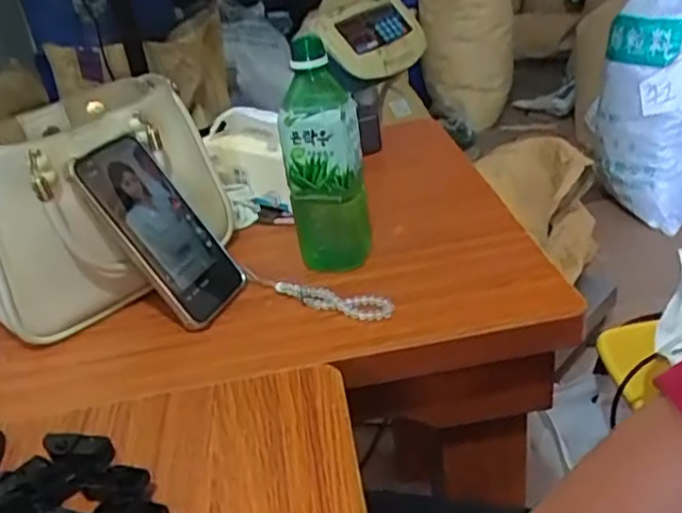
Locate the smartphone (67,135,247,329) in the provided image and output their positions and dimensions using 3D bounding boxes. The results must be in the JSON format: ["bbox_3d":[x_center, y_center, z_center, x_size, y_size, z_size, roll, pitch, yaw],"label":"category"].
[{"bbox_3d":[-0.156,-0.023,0.564,0.015,0.170,0.078,-24,18,45],"label":"smartphone"}]

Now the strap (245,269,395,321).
[{"bbox_3d":[-0.023,0.033,0.569,0.145,0.014,0.028,9,34,27],"label":"strap"}]

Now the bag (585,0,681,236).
[{"bbox_3d":[0.808,-0.409,1.641,0.190,0.601,0.264,-30,37,-32],"label":"bag"}]

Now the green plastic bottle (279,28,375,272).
[{"bbox_3d":[-0.014,-0.082,0.582,0.069,0.201,0.059,-7,30,1],"label":"green plastic bottle"}]

